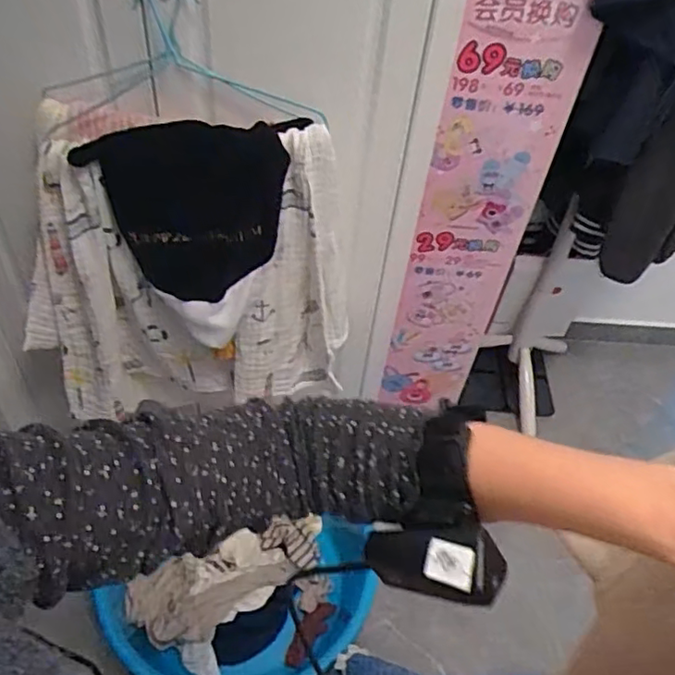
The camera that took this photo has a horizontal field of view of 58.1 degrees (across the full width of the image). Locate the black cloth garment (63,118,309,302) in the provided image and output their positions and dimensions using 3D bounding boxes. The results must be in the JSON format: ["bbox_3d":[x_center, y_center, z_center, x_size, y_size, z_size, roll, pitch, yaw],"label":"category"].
[{"bbox_3d":[-0.222,-0.192,0.951,0.318,0.260,0.086,0,48,-6],"label":"black cloth garment"}]

